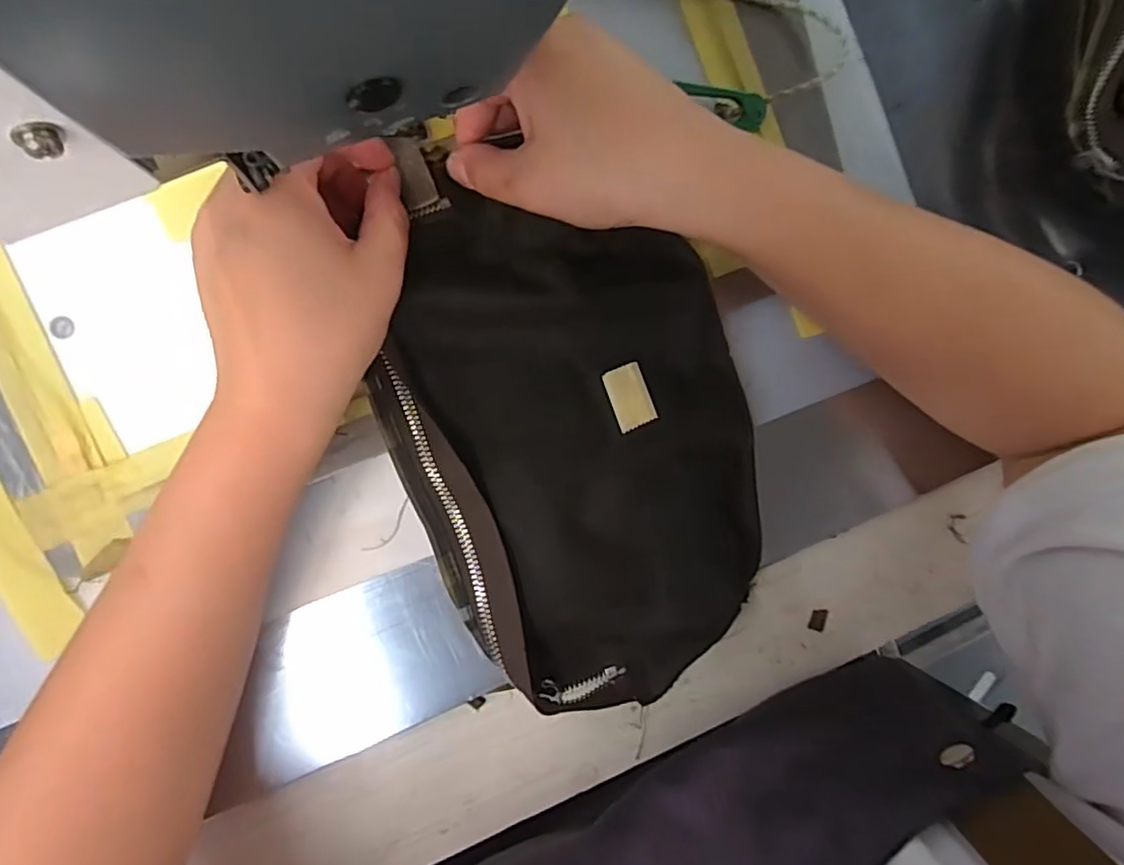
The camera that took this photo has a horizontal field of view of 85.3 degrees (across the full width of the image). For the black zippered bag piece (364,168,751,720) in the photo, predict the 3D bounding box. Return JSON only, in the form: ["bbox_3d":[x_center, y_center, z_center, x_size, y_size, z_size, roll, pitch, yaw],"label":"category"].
[{"bbox_3d":[0.009,0.007,0.277,0.156,0.020,0.227,-13,93,-6],"label":"black zippered bag piece"}]

